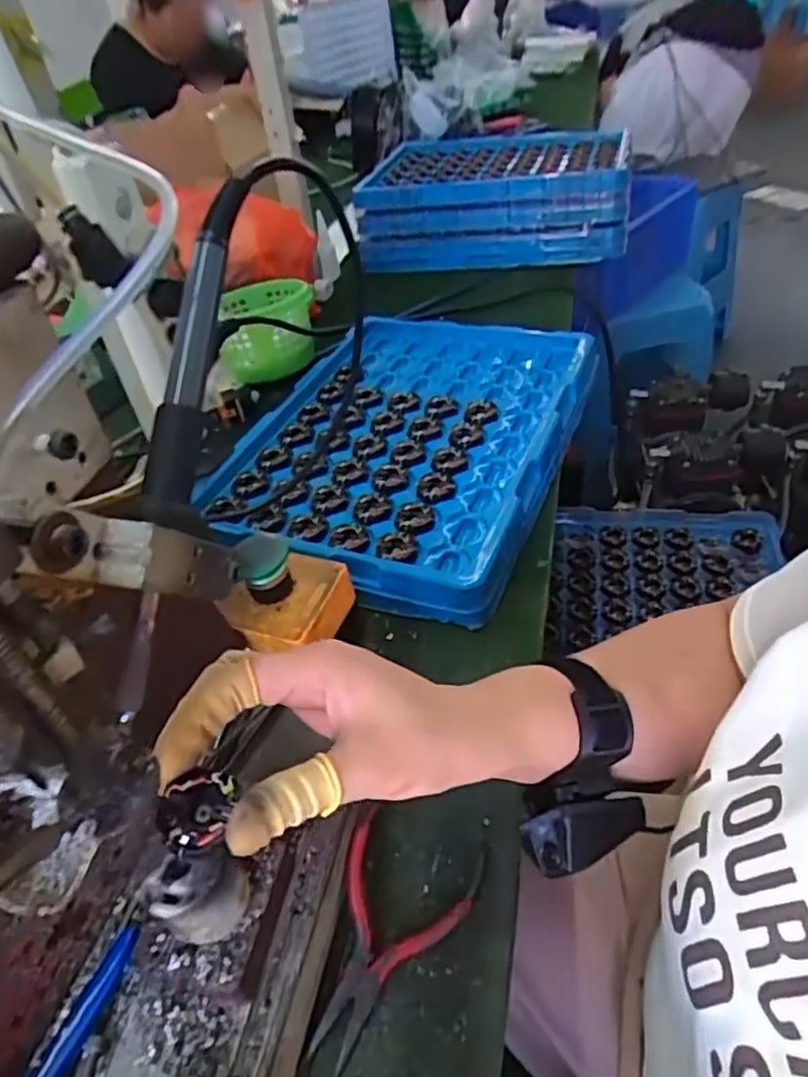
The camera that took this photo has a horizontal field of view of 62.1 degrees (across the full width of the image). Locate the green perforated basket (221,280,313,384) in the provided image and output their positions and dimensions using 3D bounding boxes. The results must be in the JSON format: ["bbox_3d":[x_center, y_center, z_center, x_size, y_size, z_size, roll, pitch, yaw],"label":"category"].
[{"bbox_3d":[-0.155,-0.238,0.762,0.103,0.081,0.117,-11,42,-3],"label":"green perforated basket"}]

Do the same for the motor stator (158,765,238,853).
[{"bbox_3d":[-0.076,0.099,0.245,0.024,0.012,0.029,-1,42,4],"label":"motor stator"}]

